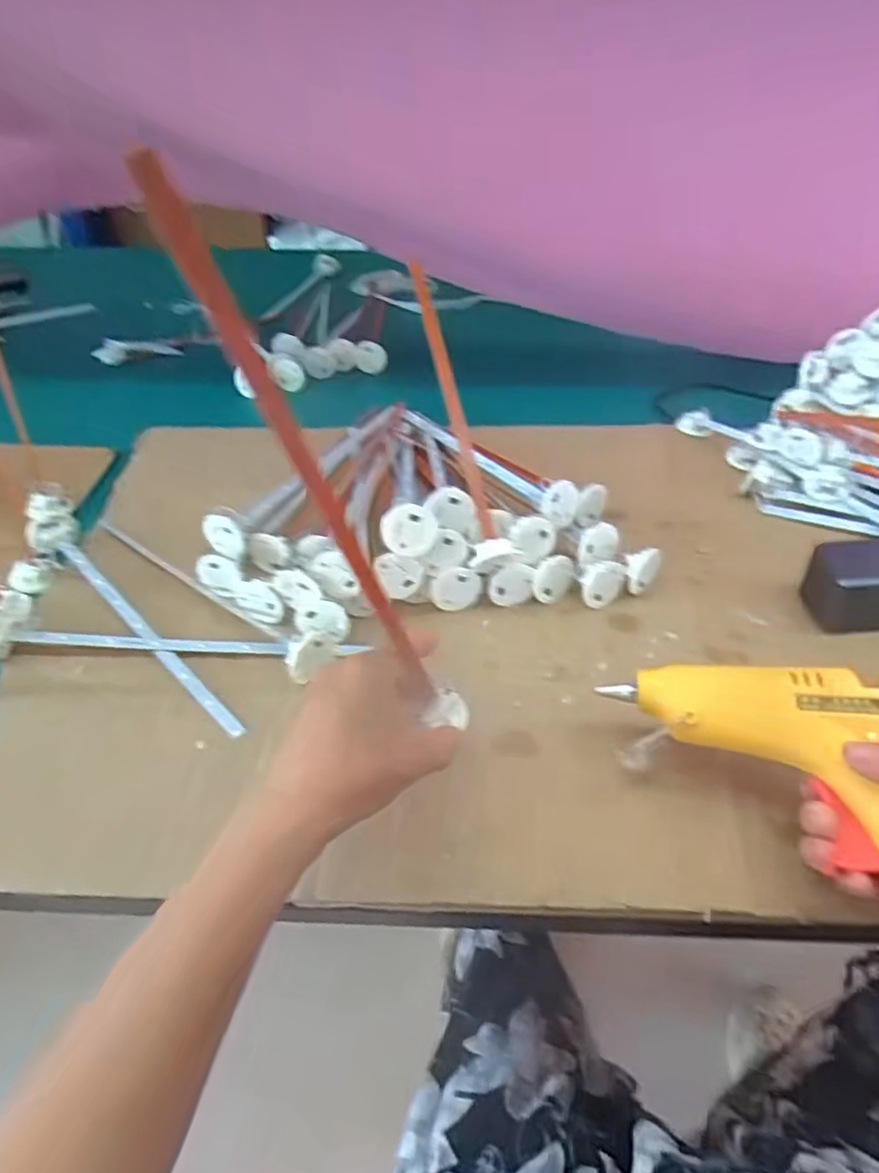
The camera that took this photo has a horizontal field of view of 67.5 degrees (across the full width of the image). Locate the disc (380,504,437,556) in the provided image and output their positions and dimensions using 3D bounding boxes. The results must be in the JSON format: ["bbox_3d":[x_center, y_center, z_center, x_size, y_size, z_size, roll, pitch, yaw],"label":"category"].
[{"bbox_3d":[-0.022,-0.041,0.474,0.040,0.036,0.012,-2,41,-2],"label":"disc"}]

